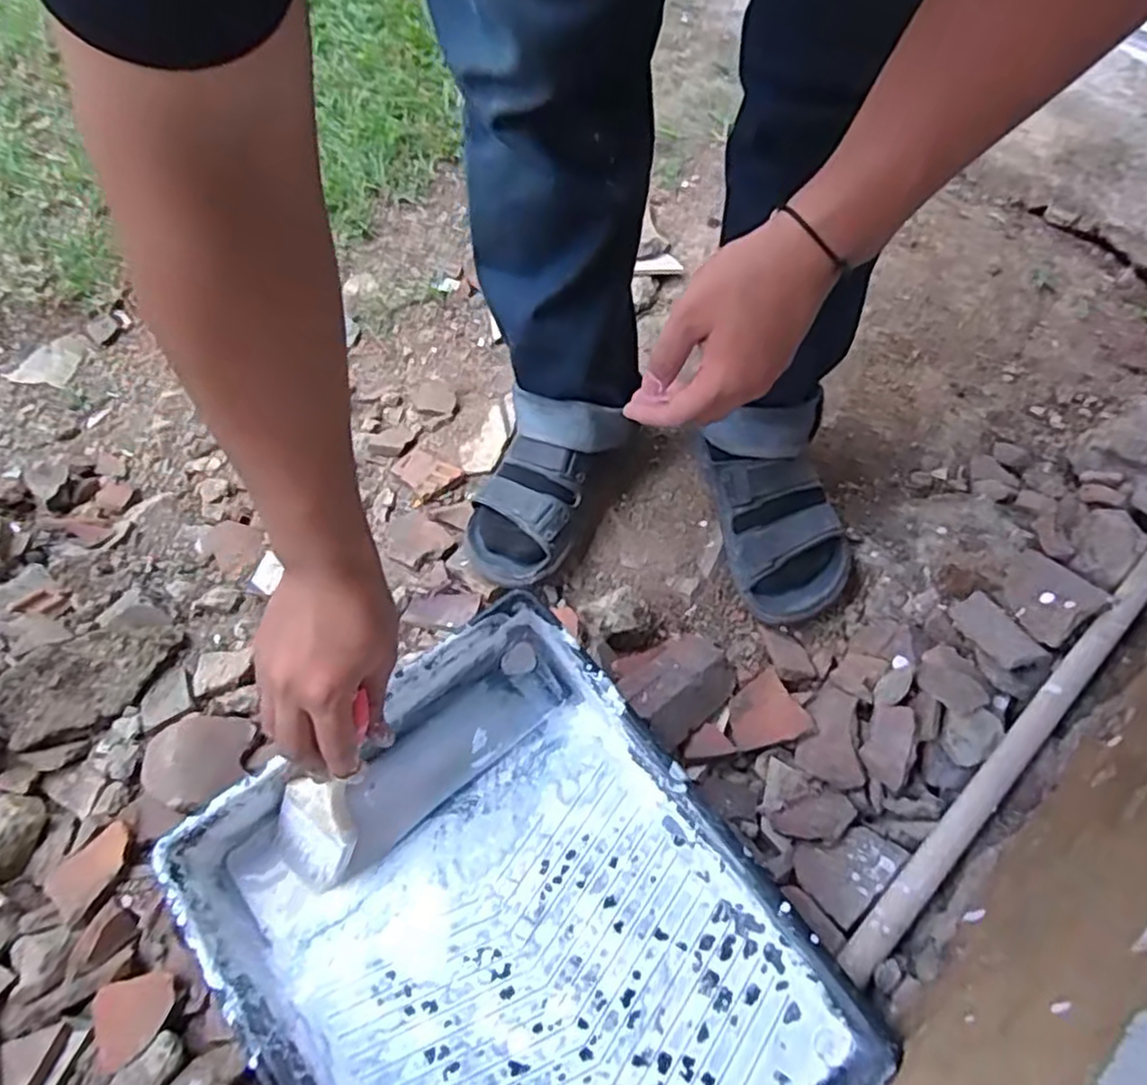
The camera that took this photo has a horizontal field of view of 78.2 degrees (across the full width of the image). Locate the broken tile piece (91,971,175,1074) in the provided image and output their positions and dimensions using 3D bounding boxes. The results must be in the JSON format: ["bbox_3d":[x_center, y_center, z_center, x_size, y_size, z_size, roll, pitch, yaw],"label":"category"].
[{"bbox_3d":[-0.262,0.281,0.420,0.048,0.011,0.042,-21,62,-16],"label":"broken tile piece"}]

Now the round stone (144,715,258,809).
[{"bbox_3d":[-0.274,0.156,0.517,0.076,0.027,0.072,13,50,27],"label":"round stone"}]

